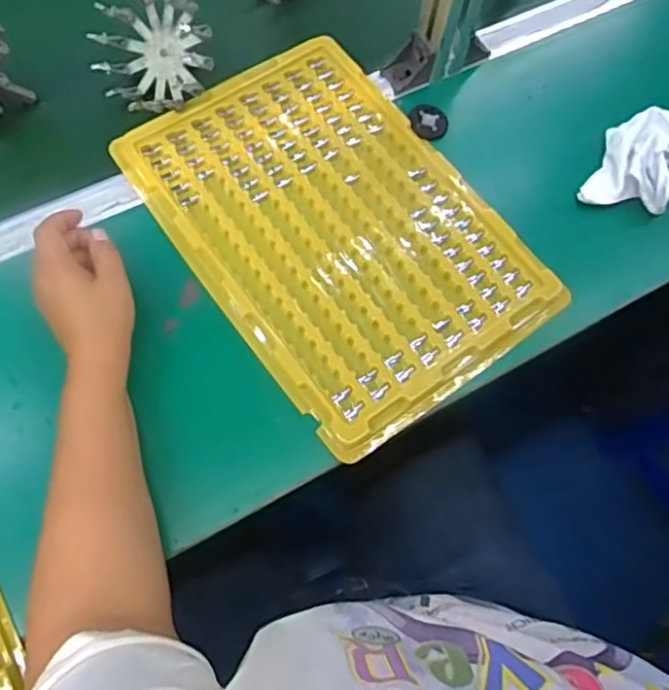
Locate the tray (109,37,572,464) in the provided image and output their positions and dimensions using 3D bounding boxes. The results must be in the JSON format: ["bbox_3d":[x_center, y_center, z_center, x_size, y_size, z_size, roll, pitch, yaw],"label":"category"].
[{"bbox_3d":[-0.001,-0.113,0.582,0.252,0.013,0.373,-34,73,-16],"label":"tray"}]

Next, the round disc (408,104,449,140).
[{"bbox_3d":[0.095,-0.230,0.644,0.036,0.014,0.038,-8,68,-7],"label":"round disc"}]

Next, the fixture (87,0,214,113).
[{"bbox_3d":[-0.175,-0.285,0.599,0.102,0.080,0.091,-17,69,-10],"label":"fixture"}]

